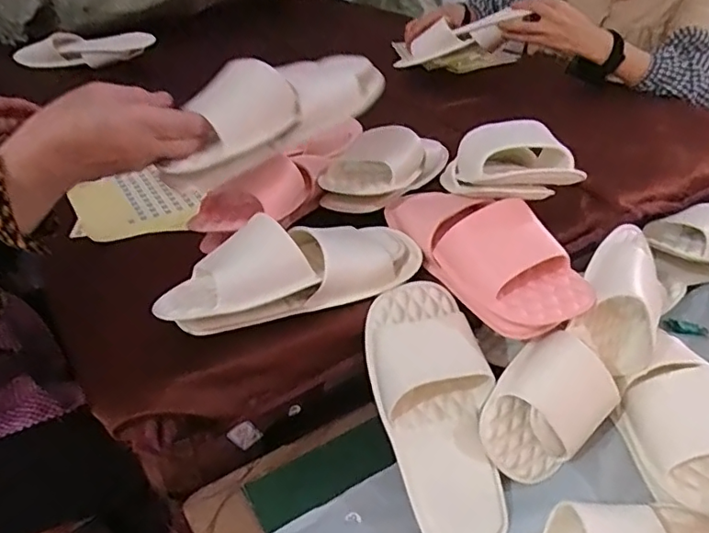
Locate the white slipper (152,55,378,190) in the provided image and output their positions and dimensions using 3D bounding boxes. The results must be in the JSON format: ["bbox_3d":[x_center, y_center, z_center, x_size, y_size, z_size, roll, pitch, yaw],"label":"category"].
[{"bbox_3d":[-0.073,-0.137,0.504,0.217,0.092,0.061,-30,43,-35],"label":"white slipper"}]

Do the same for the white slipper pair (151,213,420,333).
[{"bbox_3d":[-0.054,-0.004,0.499,0.243,0.081,0.089,-18,38,-24],"label":"white slipper pair"}]

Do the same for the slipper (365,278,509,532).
[{"bbox_3d":[0.068,0.110,0.468,0.093,0.045,0.222,-7,66,-9],"label":"slipper"}]

